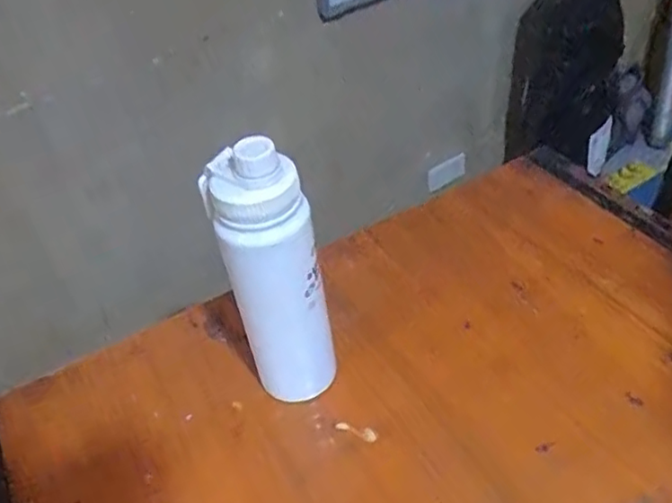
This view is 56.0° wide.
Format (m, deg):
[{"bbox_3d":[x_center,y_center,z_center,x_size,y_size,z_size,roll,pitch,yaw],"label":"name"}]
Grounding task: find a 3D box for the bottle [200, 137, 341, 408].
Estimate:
[{"bbox_3d":[-0.054,0.030,0.555,0.080,0.261,0.076,-13,42,-7],"label":"bottle"}]

